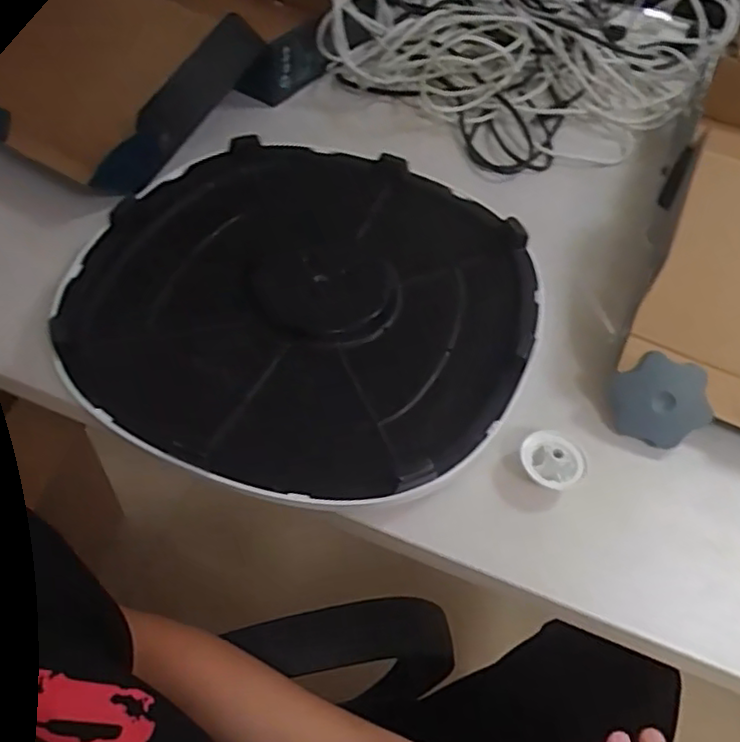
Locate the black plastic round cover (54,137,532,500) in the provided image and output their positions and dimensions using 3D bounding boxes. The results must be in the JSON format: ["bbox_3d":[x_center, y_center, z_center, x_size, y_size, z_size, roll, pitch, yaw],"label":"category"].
[{"bbox_3d":[-0.054,-0.068,0.580,0.377,0.051,0.390,3,52,-3],"label":"black plastic round cover"}]

